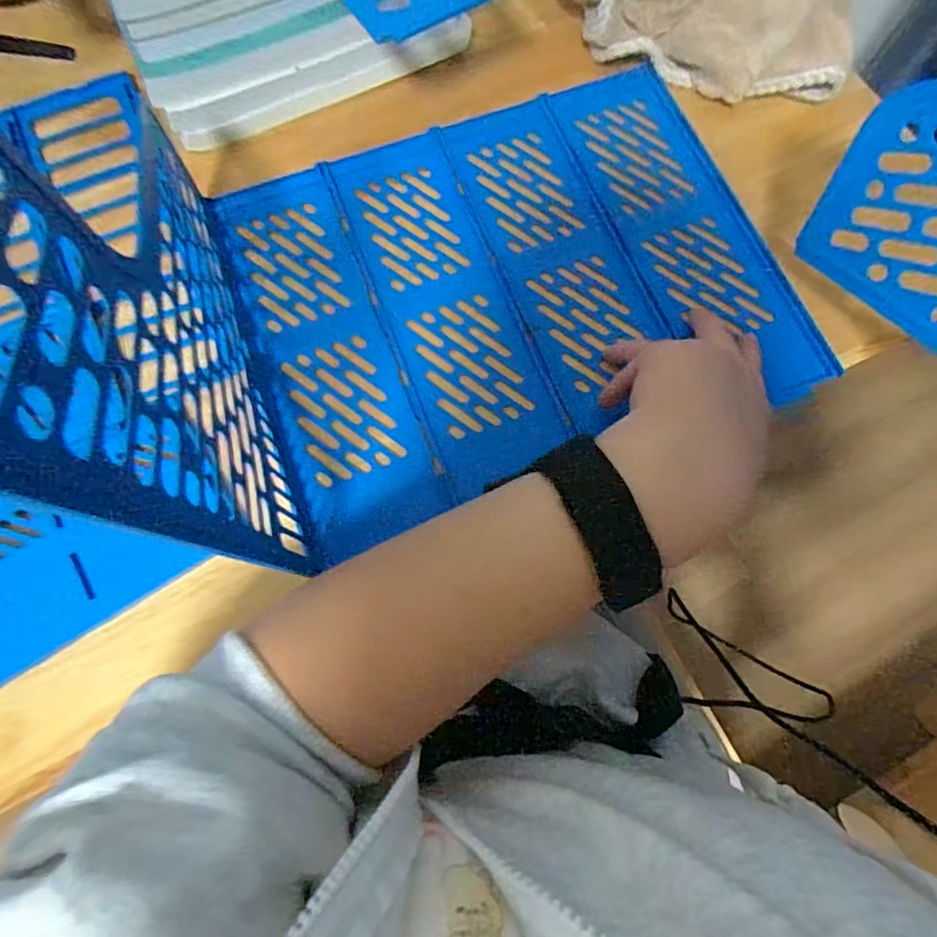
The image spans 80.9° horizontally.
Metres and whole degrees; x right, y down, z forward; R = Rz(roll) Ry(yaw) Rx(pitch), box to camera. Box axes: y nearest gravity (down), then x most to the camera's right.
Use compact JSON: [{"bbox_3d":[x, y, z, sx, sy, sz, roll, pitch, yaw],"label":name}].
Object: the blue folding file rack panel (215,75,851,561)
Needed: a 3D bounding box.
[{"bbox_3d":[0.024,-0.116,0.342,0.313,0.009,0.245,-20,76,-6],"label":"blue folding file rack panel"}]

